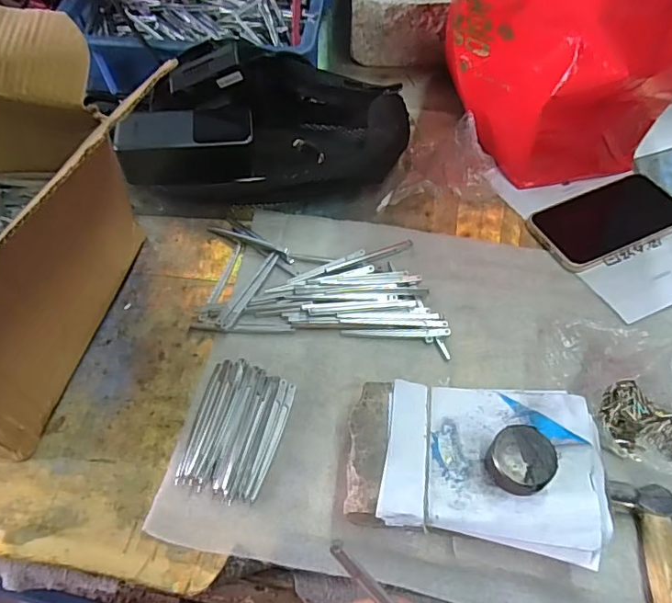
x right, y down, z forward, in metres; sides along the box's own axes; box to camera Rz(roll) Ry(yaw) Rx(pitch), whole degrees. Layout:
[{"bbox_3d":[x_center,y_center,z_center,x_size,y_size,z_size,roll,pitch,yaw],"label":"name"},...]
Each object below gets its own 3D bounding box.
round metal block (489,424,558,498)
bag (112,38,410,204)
[{"bbox_3d":[0.115,0.098,0.325,0.036,0.020,0.037,0,56,0],"label":"round metal block"},{"bbox_3d":[-0.070,-0.186,0.532,0.284,0.085,0.143,-4,56,-2],"label":"bag"}]

